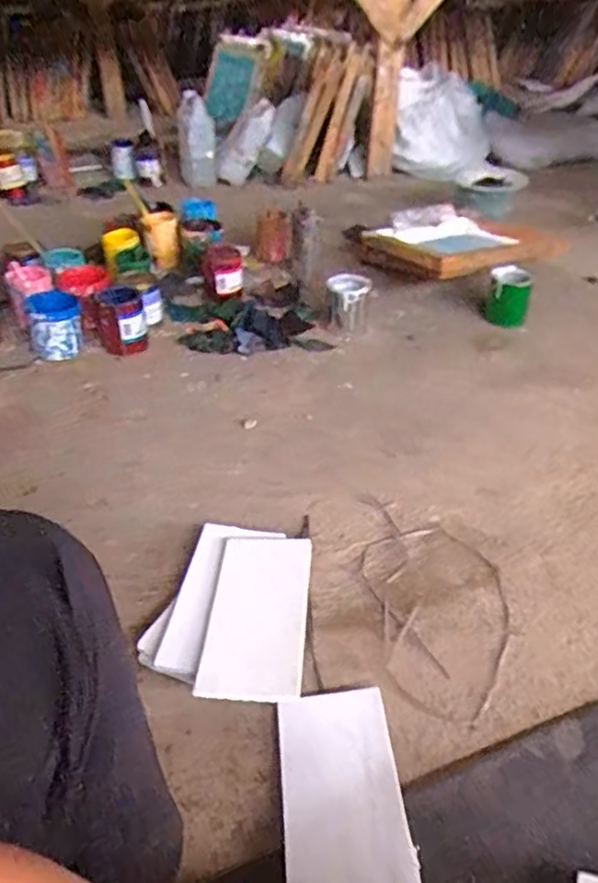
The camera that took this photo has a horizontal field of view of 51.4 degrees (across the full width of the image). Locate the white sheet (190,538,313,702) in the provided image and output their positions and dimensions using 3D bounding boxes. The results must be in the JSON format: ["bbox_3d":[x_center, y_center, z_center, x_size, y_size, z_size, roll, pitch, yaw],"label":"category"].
[{"bbox_3d":[-0.058,0.248,0.911,0.139,0.023,0.265,2,40,4],"label":"white sheet"}]

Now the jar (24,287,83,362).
[{"bbox_3d":[-0.585,-0.277,1.503,0.118,0.135,0.126,0,39,0],"label":"jar"}]

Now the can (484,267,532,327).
[{"bbox_3d":[0.539,-0.365,1.609,0.107,0.142,0.120,14,42,18],"label":"can"}]

